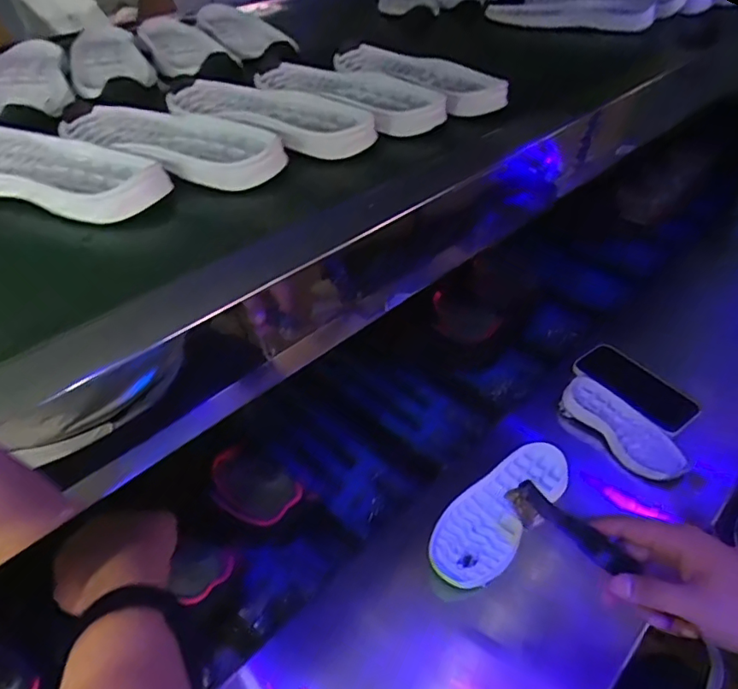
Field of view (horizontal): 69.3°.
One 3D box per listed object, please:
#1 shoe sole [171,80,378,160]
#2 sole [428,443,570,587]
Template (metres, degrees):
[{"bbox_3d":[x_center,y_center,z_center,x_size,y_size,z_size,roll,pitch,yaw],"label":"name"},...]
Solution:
[{"bbox_3d":[-0.097,-0.227,0.520,0.249,0.028,0.095,29,56,33],"label":"shoe sole"},{"bbox_3d":[0.140,0.174,0.571,0.076,0.021,0.195,38,60,23],"label":"sole"}]

